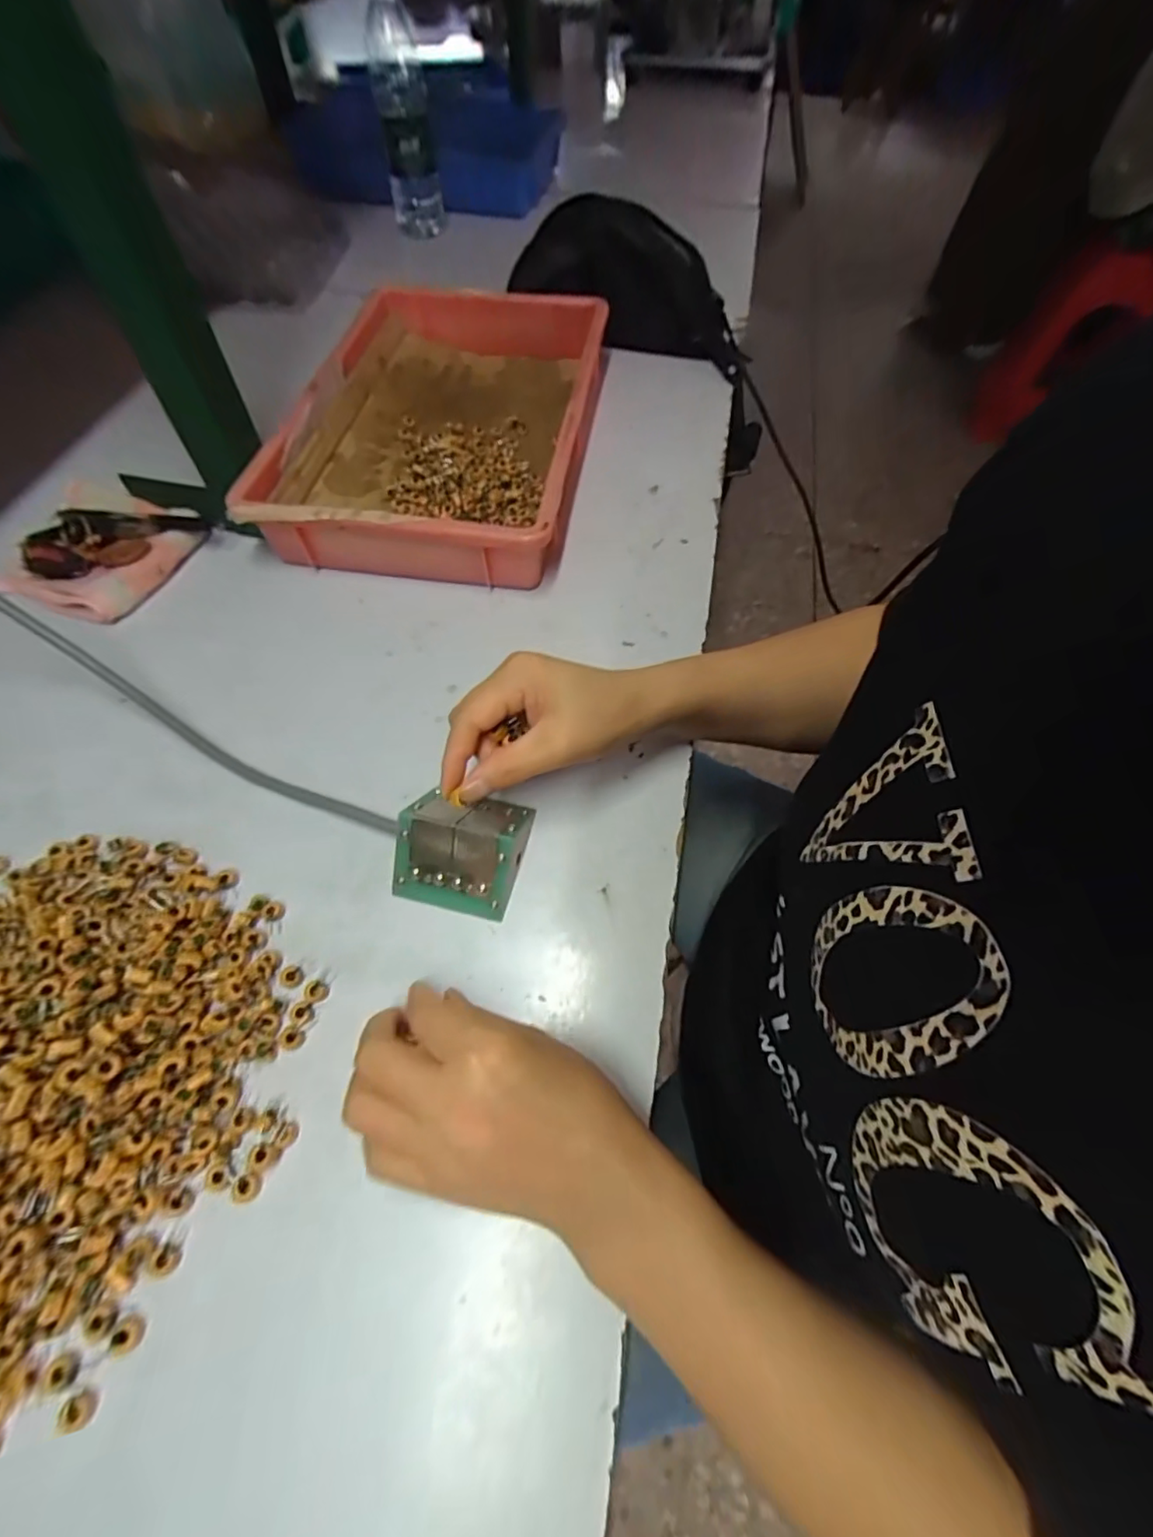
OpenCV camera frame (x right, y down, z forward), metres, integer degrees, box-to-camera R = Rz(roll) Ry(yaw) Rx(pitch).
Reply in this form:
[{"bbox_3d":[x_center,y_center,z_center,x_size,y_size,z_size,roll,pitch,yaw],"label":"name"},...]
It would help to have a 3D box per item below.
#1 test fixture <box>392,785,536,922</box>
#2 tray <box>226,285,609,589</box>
[{"bbox_3d":[-0.067,0.042,0.337,0.069,0.041,0.071,12,61,7],"label":"test fixture"},{"bbox_3d":[-0.117,-0.313,0.525,0.245,0.063,0.357,5,61,3],"label":"tray"}]

